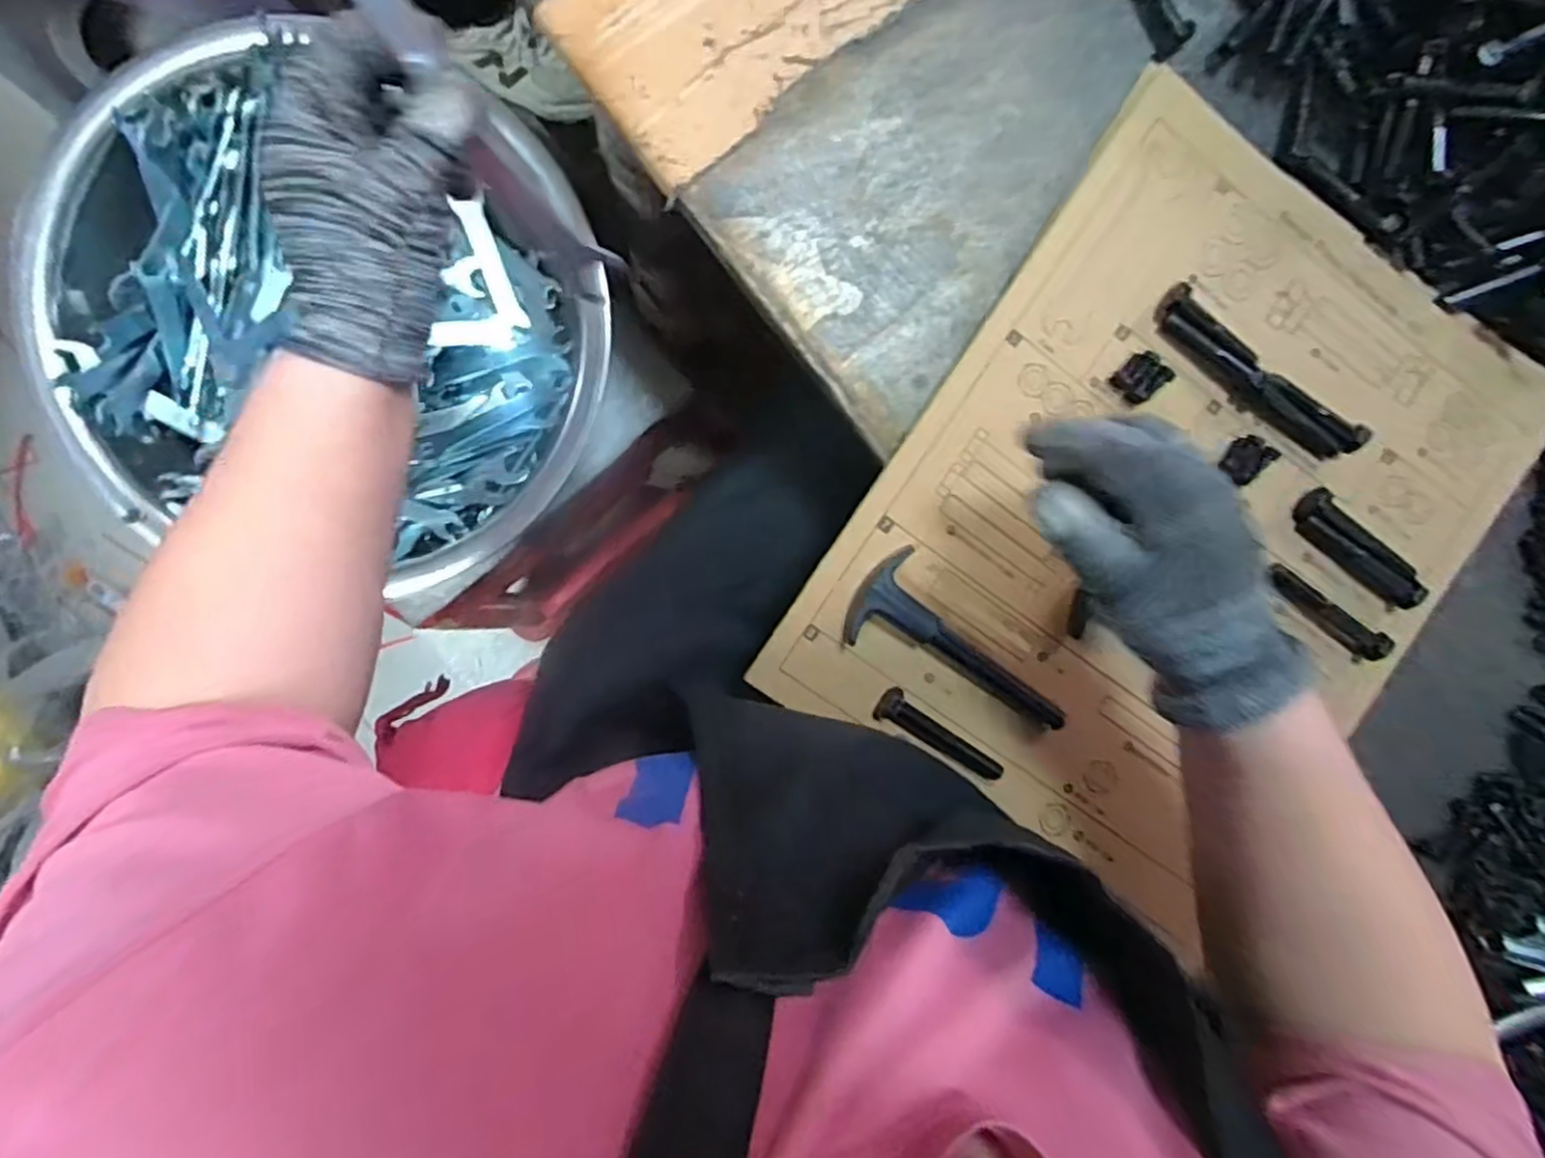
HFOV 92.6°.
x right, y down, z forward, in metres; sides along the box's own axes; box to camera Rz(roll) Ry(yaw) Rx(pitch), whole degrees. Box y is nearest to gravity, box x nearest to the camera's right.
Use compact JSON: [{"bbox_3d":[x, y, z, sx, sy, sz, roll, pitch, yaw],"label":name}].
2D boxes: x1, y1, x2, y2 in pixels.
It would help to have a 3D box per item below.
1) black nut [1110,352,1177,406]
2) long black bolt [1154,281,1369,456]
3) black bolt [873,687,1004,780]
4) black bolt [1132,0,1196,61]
[{"bbox_3d":[0.192,-0.105,0.385,0.028,0.007,0.022,-42,96,-1],"label":"black nut"},{"bbox_3d":[0.254,-0.105,0.389,0.131,0.015,0.023,35,91,-6],"label":"long black bolt"},{"bbox_3d":[0.088,0.082,0.384,0.077,0.015,0.018,32,91,-6],"label":"black bolt"},{"bbox_3d":[0.195,-0.300,0.378,0.017,0.011,0.058,-28,96,-2],"label":"black bolt"}]

